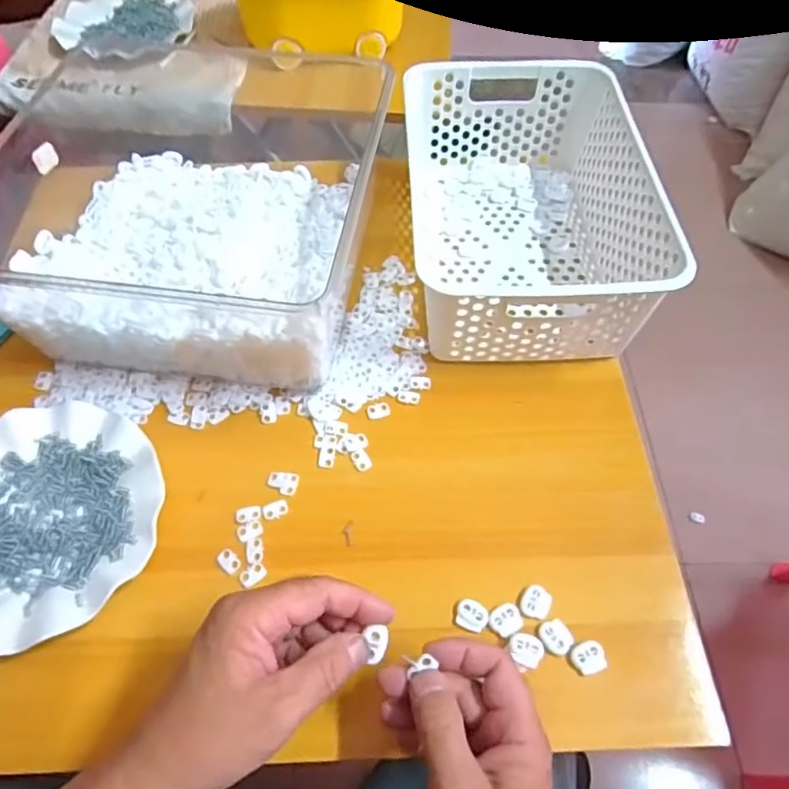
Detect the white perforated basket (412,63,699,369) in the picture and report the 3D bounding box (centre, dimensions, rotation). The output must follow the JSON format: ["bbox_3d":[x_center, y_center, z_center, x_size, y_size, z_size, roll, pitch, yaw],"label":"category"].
[{"bbox_3d":[0.120,-0.175,0.545,0.191,0.111,0.300,-1,57,-1],"label":"white perforated basket"}]

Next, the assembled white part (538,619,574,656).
[{"bbox_3d":[0.111,0.165,0.393,0.021,0.004,0.022,-29,62,-17],"label":"assembled white part"}]

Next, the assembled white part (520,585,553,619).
[{"bbox_3d":[0.100,0.147,0.408,0.019,0.007,0.021,24,60,14],"label":"assembled white part"}]

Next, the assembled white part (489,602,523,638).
[{"bbox_3d":[0.077,0.156,0.400,0.021,0.004,0.019,-27,61,-16],"label":"assembled white part"}]

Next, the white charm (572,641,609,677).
[{"bbox_3d":[0.130,0.176,0.387,0.022,0.004,0.019,-14,59,-9],"label":"white charm"}]

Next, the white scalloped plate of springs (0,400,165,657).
[{"bbox_3d":[-0.267,0.092,0.431,0.179,0.019,0.178,0,57,0],"label":"white scalloped plate of springs"}]

